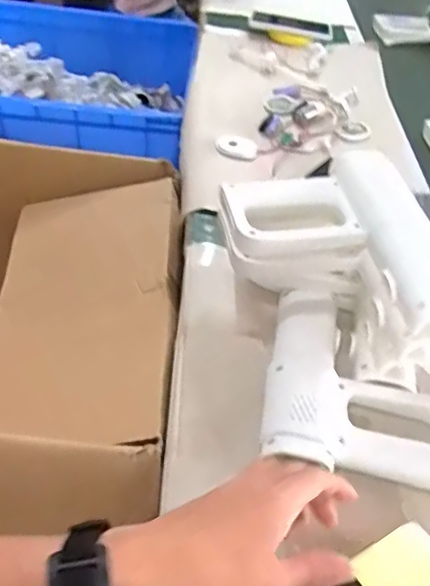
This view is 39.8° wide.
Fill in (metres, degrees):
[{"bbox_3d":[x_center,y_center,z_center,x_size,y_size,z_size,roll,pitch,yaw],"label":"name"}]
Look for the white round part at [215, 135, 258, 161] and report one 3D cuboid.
[{"bbox_3d":[0.032,-0.211,0.854,0.059,0.010,0.045,10,44,0],"label":"white round part"}]

